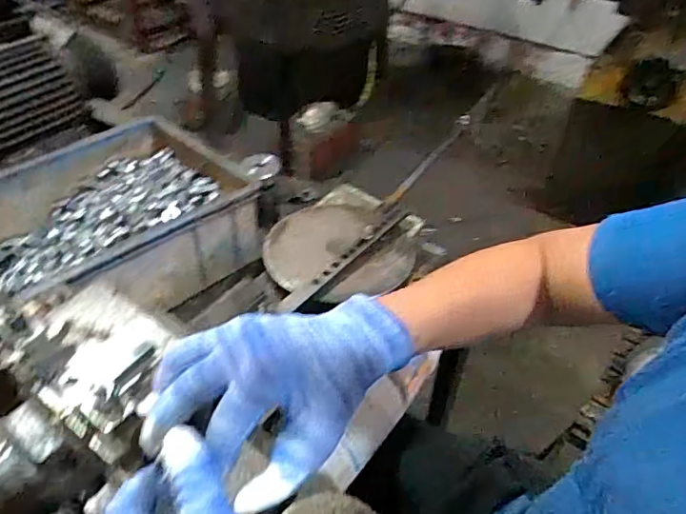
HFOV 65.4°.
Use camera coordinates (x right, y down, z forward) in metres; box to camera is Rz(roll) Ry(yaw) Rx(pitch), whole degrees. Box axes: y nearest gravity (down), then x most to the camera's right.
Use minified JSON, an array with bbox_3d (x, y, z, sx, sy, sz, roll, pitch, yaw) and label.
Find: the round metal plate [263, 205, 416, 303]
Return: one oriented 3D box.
[{"bbox_3d":[-0.008,-0.014,0.689,0.183,0.016,0.170,1,42,-1],"label":"round metal plate"}]

